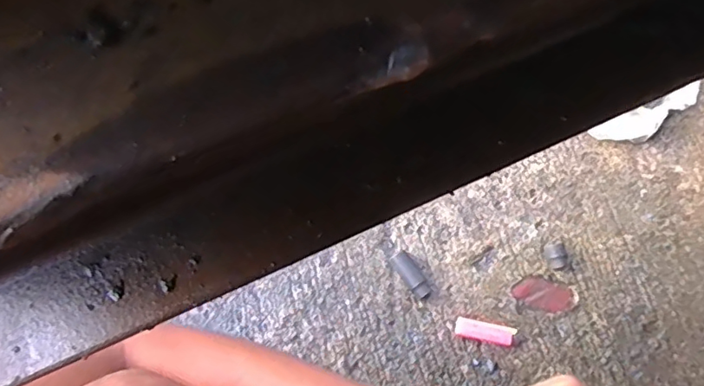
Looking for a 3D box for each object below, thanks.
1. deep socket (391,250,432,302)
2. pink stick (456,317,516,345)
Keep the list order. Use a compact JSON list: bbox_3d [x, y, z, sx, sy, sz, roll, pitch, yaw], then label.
[{"bbox_3d":[0.078,0.110,0.703,0.023,0.025,0.067,-32,73,-8],"label":"deep socket"},{"bbox_3d":[0.168,0.176,0.679,0.072,0.014,0.024,13,72,7],"label":"pink stick"}]

